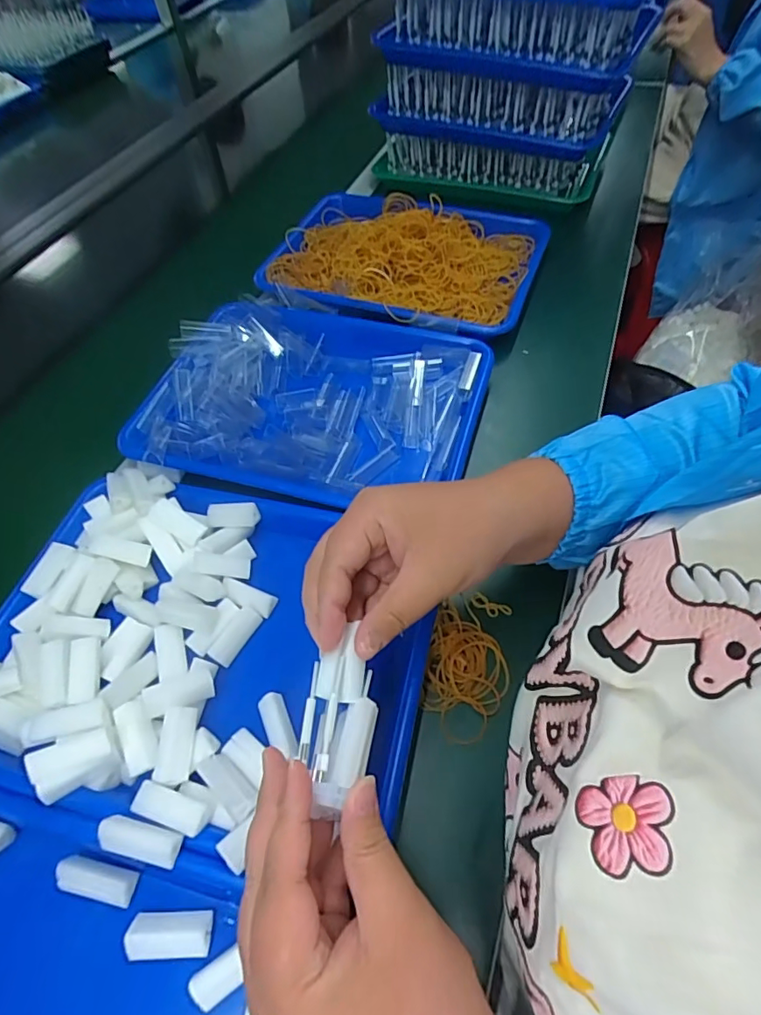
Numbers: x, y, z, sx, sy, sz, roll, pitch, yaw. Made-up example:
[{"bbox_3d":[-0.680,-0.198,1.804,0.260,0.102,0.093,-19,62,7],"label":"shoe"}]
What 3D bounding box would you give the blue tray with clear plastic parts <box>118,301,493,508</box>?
[{"bbox_3d":[-0.069,-0.109,0.524,0.330,0.032,0.240,11,57,11],"label":"blue tray with clear plastic parts"}]

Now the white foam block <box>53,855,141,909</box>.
[{"bbox_3d":[-0.172,0.226,0.309,0.047,0.012,0.018,9,57,10],"label":"white foam block"}]

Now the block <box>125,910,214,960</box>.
[{"bbox_3d":[-0.121,0.247,0.294,0.047,0.015,0.020,-3,56,3],"label":"block"}]

